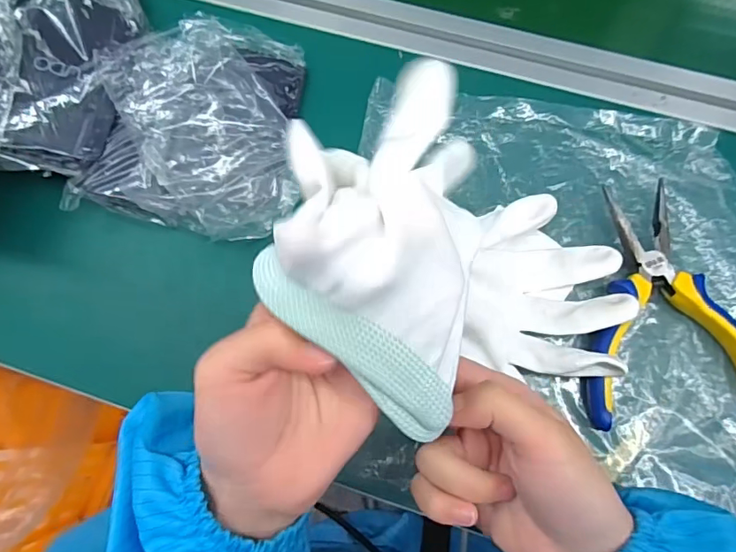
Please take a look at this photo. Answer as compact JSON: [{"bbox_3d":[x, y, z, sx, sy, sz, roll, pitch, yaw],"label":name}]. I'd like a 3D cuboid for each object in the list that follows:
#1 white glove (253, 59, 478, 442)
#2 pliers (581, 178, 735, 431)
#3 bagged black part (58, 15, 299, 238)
[{"bbox_3d":[0.002,-0.017,0.185,0.072,0.056,0.135,7,76,2],"label":"white glove"},{"bbox_3d":[0.175,0.013,0.303,0.100,0.019,0.144,-5,76,-1],"label":"pliers"},{"bbox_3d":[-0.109,-0.106,0.334,0.140,0.028,0.152,8,76,4],"label":"bagged black part"}]

